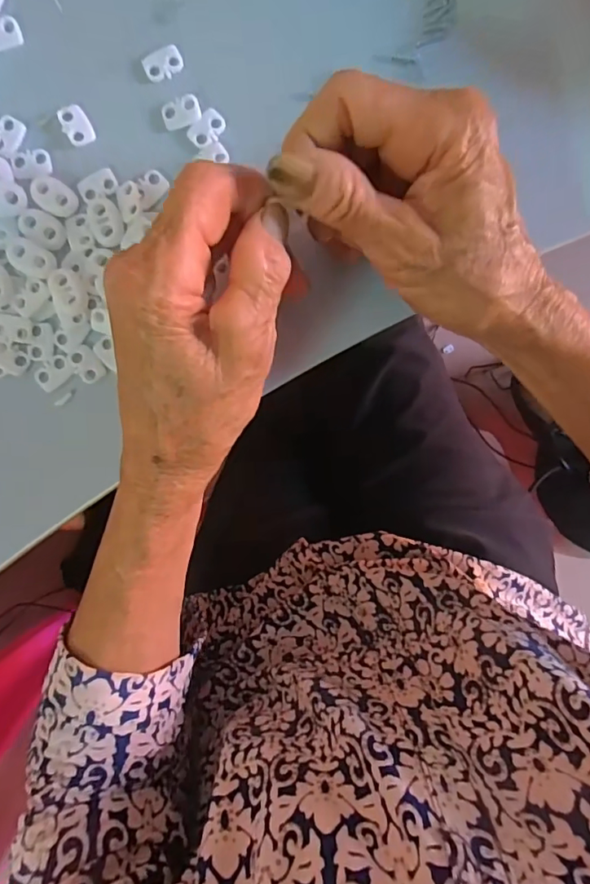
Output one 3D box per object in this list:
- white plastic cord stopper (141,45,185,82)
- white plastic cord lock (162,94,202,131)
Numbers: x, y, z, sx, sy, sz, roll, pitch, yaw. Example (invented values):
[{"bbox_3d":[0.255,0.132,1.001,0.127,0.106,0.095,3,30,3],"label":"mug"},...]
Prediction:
[{"bbox_3d":[-0.062,-0.177,0.232,0.018,0.004,0.013,-28,98,-1],"label":"white plastic cord stopper"},{"bbox_3d":[-0.053,-0.155,0.233,0.018,0.004,0.012,-17,98,-3],"label":"white plastic cord lock"}]

